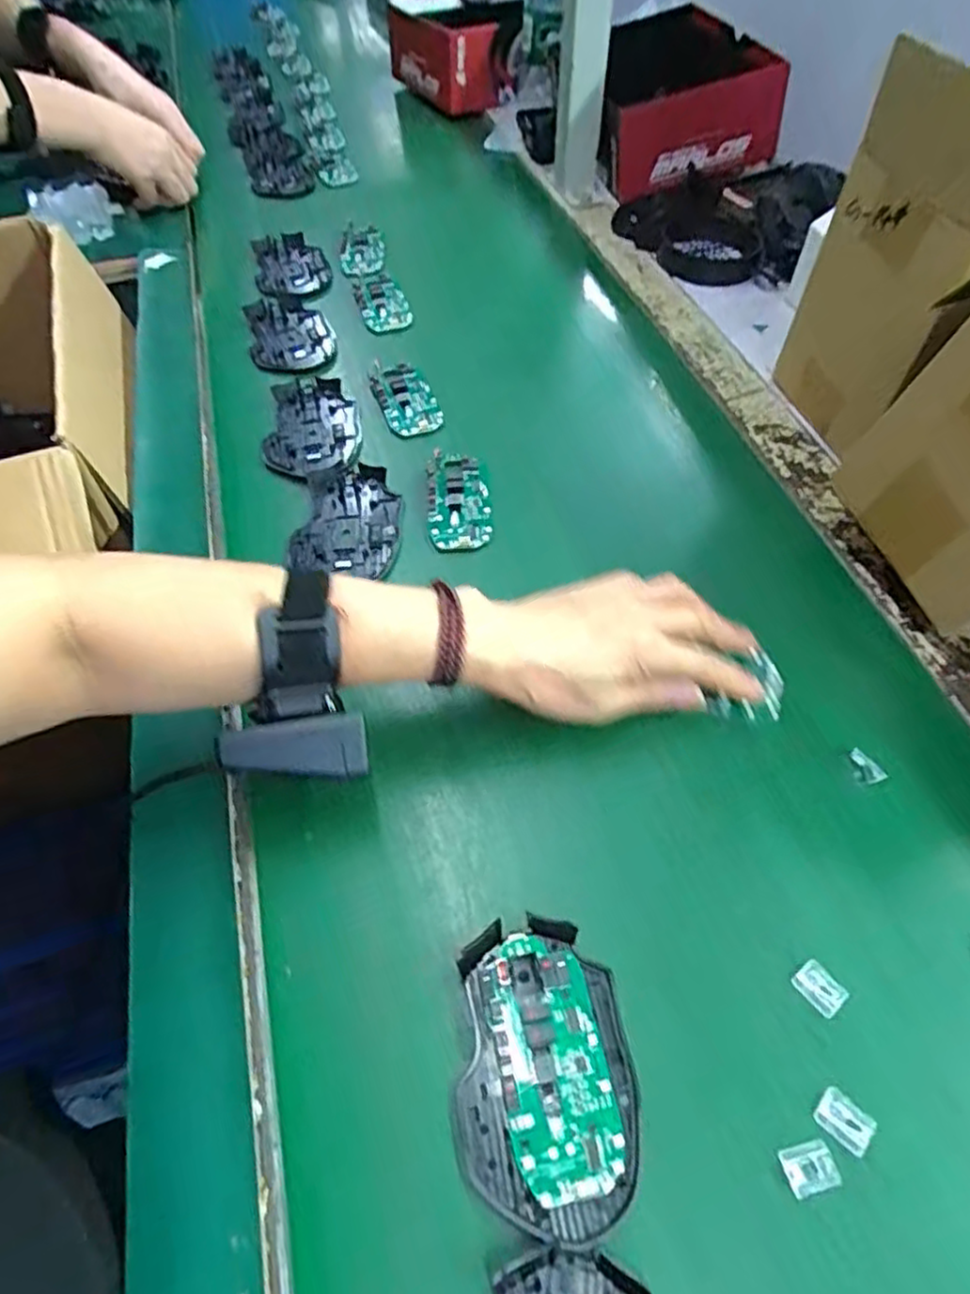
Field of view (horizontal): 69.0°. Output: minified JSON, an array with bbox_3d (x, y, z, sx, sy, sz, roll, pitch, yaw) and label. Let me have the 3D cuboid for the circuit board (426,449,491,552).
[{"bbox_3d":[-0.019,-0.110,0.510,0.043,0.016,0.085,-5,55,-2],"label":"circuit board"}]

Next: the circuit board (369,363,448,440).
[{"bbox_3d":[-0.065,-0.206,0.583,0.046,0.007,0.085,-18,57,-11],"label":"circuit board"}]

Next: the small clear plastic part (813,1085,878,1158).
[{"bbox_3d":[0.149,0.196,0.291,0.022,0.004,0.016,38,64,24],"label":"small clear plastic part"}]

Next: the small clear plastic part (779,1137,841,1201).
[{"bbox_3d":[0.130,0.208,0.282,0.020,0.004,0.016,-13,56,-8],"label":"small clear plastic part"}]

